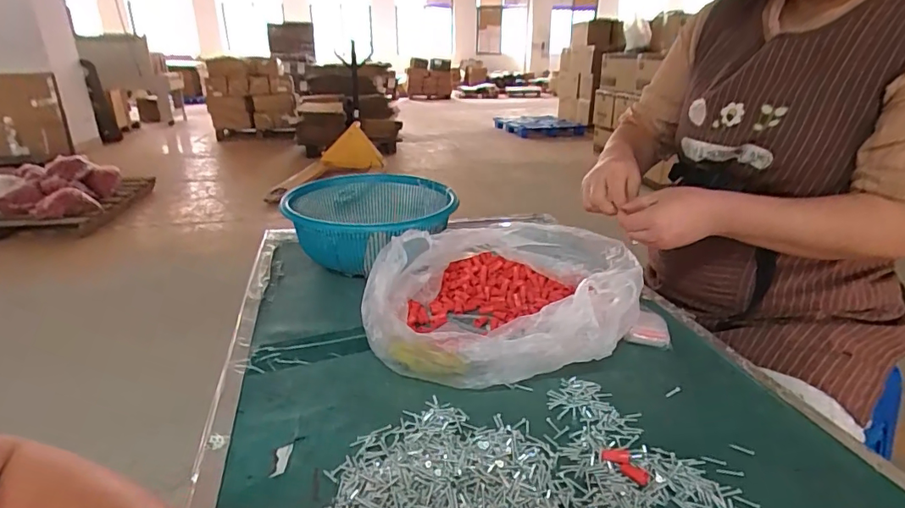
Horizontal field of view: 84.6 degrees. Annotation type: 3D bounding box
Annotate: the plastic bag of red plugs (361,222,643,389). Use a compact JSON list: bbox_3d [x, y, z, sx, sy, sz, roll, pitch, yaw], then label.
[{"bbox_3d":[0.062,0.048,0.666,0.347,0.086,0.322,1,22,-1],"label":"plastic bag of red plugs"}]

